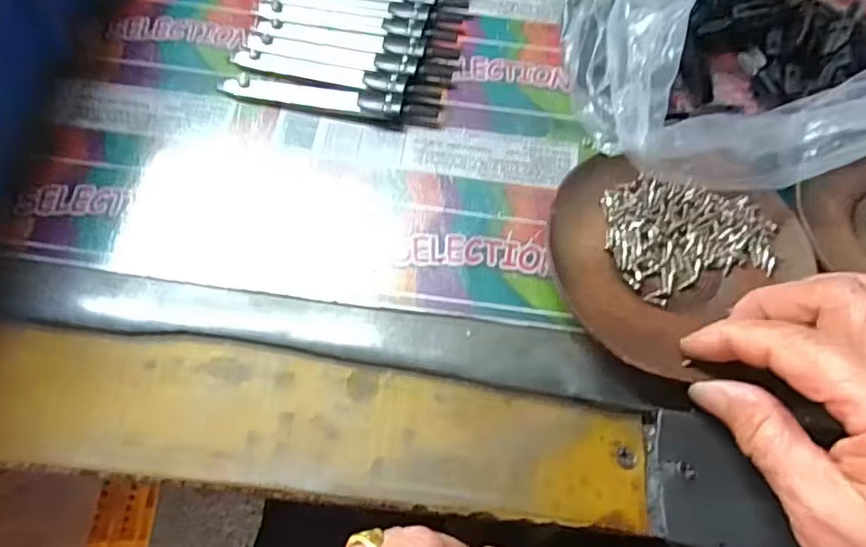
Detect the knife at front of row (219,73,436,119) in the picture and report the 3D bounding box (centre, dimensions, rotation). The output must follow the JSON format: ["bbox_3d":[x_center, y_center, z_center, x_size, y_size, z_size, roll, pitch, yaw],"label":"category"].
[{"bbox_3d":[-0.054,-0.090,0.292,0.112,0.006,0.013,10,67,5],"label":"knife at front of row"}]

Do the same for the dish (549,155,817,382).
[{"bbox_3d":[0.105,-0.002,0.247,0.109,0.017,0.099,15,67,7],"label":"dish"}]

